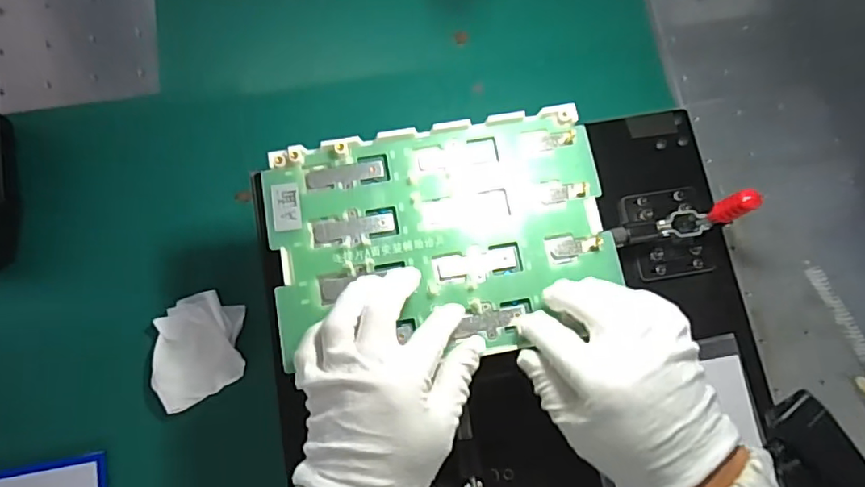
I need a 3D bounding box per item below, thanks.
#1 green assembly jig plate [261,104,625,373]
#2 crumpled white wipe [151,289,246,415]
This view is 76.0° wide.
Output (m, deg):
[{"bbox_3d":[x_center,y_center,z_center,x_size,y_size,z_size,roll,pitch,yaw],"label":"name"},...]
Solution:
[{"bbox_3d":[0.006,-0.008,0.409,0.245,0.010,0.162,-10,78,-4],"label":"green assembly jig plate"},{"bbox_3d":[-0.226,0.102,0.535,0.081,0.013,0.108,-3,77,-2],"label":"crumpled white wipe"}]

